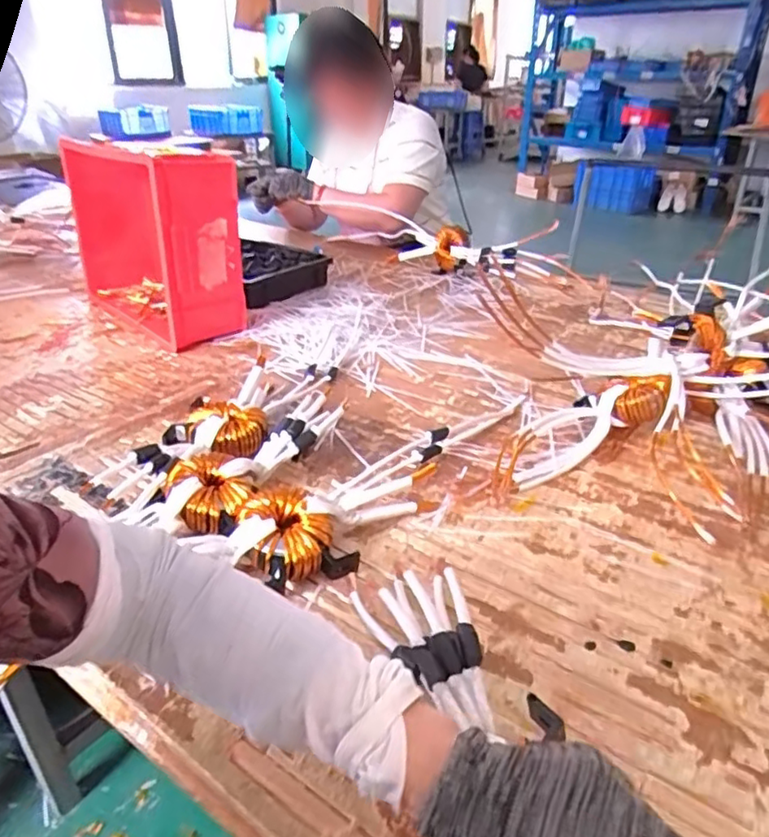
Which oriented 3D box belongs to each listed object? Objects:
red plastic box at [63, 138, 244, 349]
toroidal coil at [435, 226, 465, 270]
[{"bbox_3d":[-0.425,-0.326,1.110,0.150,0.287,0.423,-26,39,-37],"label":"red plastic box"},{"bbox_3d":[0.154,-0.377,1.393,0.042,0.097,0.090,-25,38,-35],"label":"toroidal coil"}]

